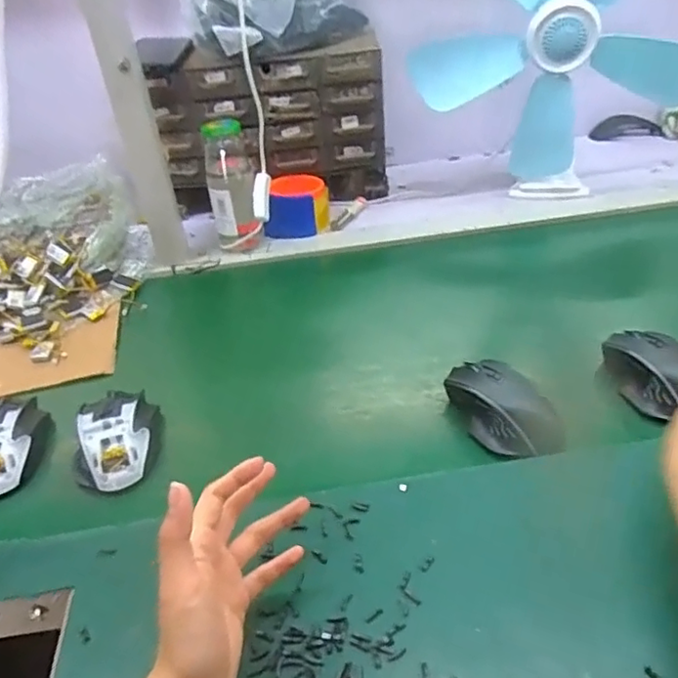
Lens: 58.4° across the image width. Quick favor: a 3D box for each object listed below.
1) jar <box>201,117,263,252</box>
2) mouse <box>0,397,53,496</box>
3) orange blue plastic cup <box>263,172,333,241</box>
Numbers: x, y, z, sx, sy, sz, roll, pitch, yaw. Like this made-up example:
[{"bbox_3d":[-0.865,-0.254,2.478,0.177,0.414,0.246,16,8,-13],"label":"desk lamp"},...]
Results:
[{"bbox_3d":[-0.143,-0.203,0.809,0.063,0.163,0.068,-11,37,-5],"label":"jar"},{"bbox_3d":[-0.310,0.098,0.560,0.069,0.046,0.097,-13,38,-8],"label":"mouse"},{"bbox_3d":[-0.059,-0.191,0.863,0.085,0.066,0.085,-3,37,5],"label":"orange blue plastic cup"}]

